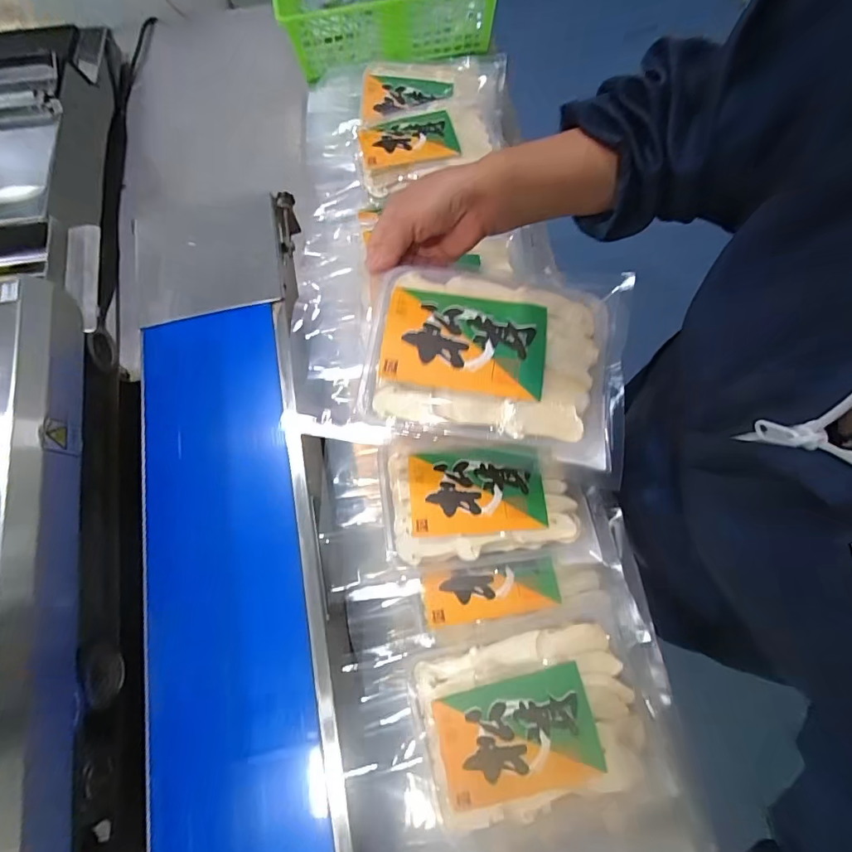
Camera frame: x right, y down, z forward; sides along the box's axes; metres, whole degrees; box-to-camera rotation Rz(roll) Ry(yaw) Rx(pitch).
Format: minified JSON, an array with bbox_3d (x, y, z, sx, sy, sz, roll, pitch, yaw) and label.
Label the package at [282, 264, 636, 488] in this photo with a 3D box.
[{"bbox_3d":[0.027,-0.053,0.365,0.246,0.052,0.147,8,73,3],"label":"package"}]

